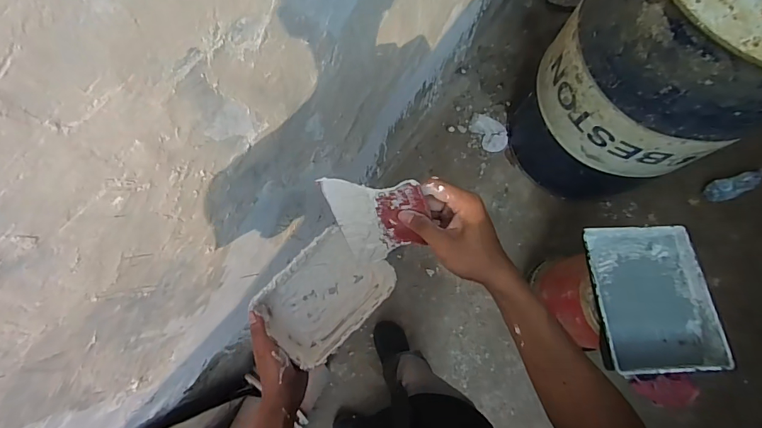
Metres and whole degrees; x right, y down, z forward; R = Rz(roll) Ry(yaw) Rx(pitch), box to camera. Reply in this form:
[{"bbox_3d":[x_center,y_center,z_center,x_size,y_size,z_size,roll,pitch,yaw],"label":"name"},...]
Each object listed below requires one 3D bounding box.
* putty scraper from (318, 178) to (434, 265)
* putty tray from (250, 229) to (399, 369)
[{"bbox_3d":[-0.001,0.006,0.451,0.101,0.115,0.007,-6,40,18],"label":"putty scraper"},{"bbox_3d":[-0.073,0.110,0.568,0.168,0.055,0.120,-43,80,-9],"label":"putty tray"}]

